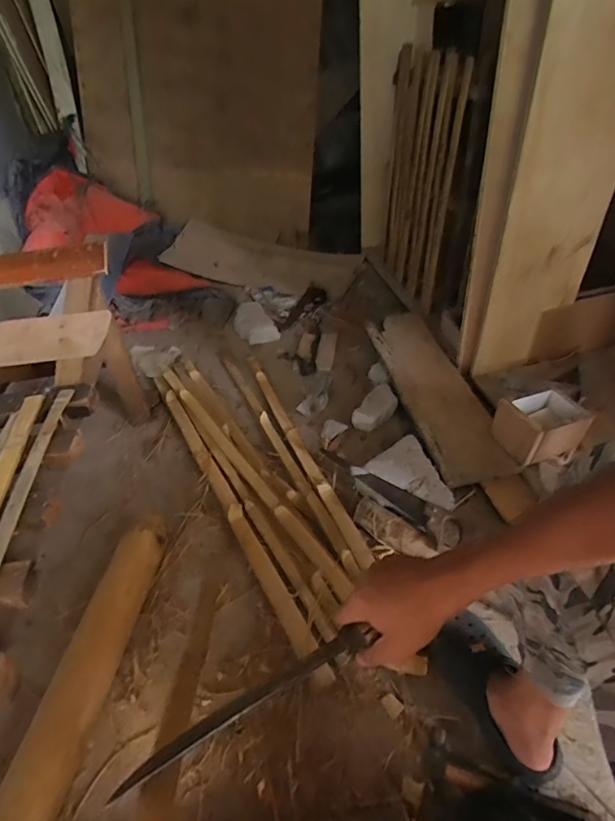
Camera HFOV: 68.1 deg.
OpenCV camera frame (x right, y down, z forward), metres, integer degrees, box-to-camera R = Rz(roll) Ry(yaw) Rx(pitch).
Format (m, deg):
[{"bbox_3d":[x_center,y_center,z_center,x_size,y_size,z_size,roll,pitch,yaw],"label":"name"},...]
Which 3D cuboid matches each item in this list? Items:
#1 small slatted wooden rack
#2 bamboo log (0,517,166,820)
[{"bbox_3d":[0.362,-0.707,1.469,0.080,0.731,0.433,-13,47,-7],"label":"small slatted wooden rack"},{"bbox_3d":[-0.384,0.449,0.795,0.092,0.082,0.579,1,42,10],"label":"bamboo log"}]

